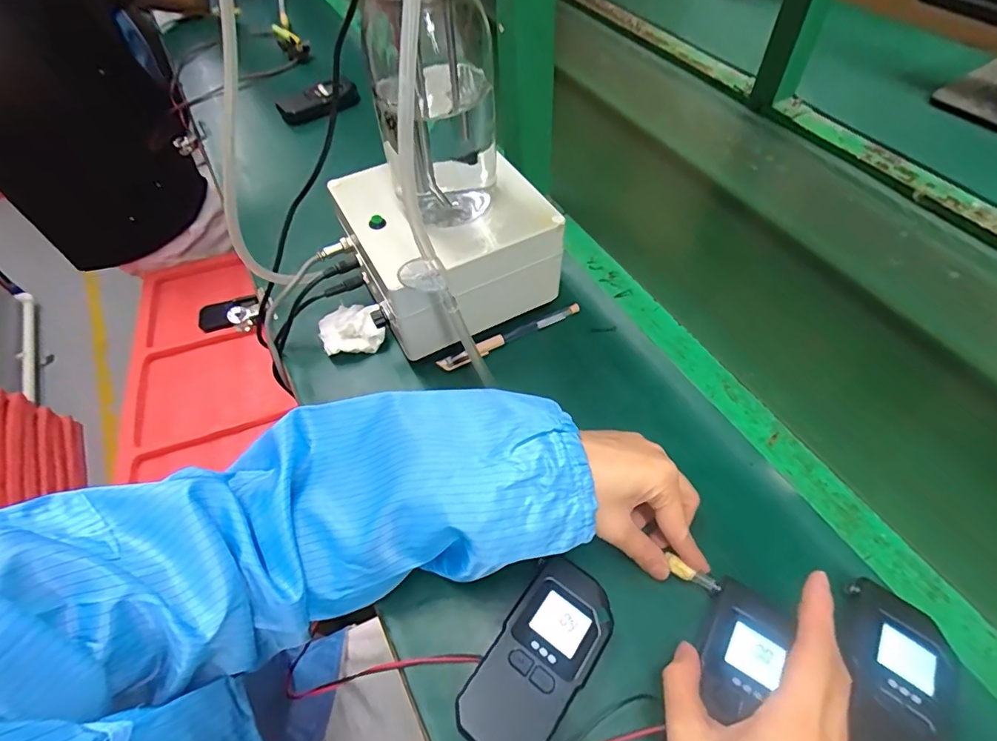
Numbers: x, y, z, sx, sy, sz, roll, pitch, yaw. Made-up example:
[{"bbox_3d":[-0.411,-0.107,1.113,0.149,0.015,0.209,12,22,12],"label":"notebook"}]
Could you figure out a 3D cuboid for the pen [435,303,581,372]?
[{"bbox_3d":[0.013,-0.033,0.473,0.150,0.013,0.010,-25,58,-13],"label":"pen"}]

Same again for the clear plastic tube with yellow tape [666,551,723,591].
[{"bbox_3d":[0.132,0.139,0.338,0.037,0.005,0.011,27,61,14],"label":"clear plastic tube with yellow tape"}]

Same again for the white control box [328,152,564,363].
[{"bbox_3d":[-0.051,-0.119,0.465,0.164,0.127,0.165,-25,58,-13],"label":"white control box"}]

